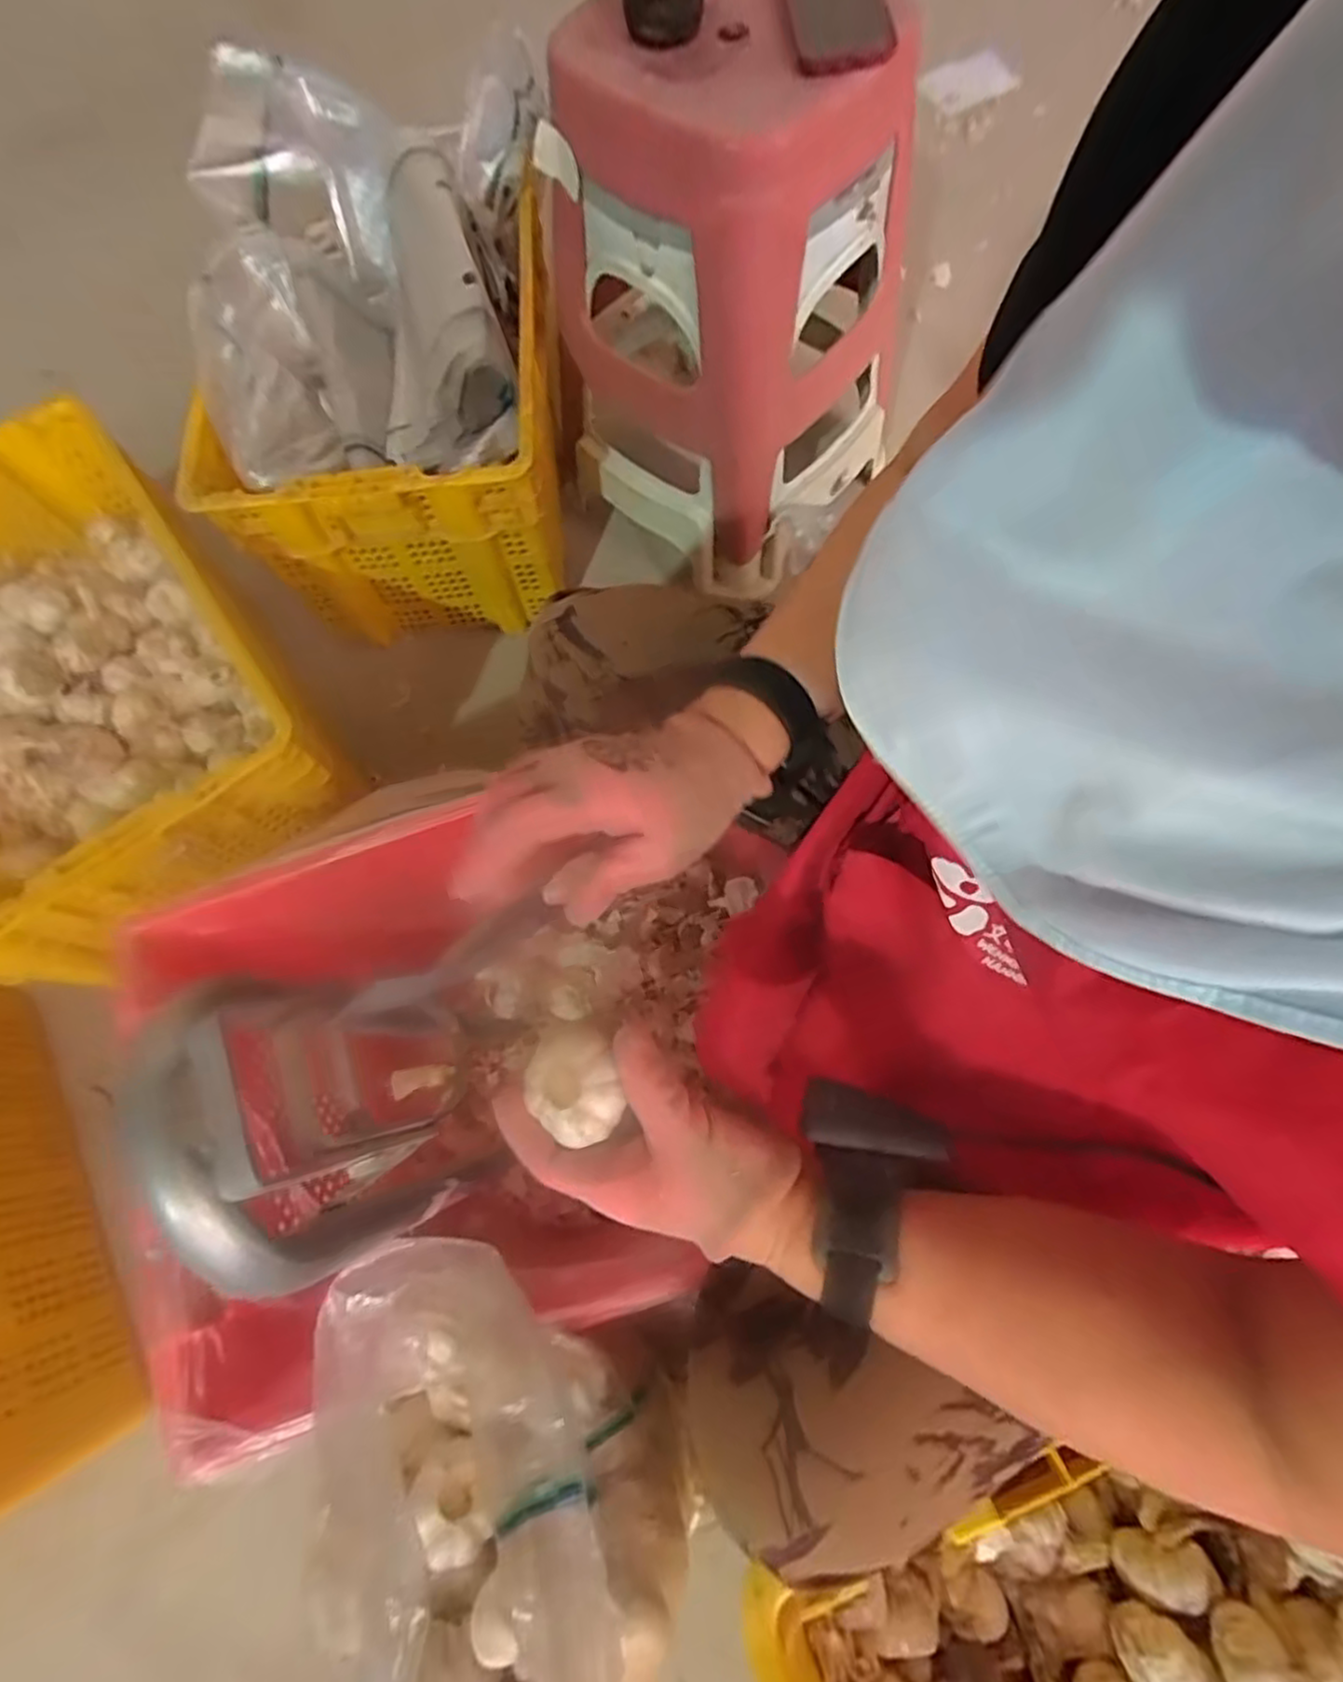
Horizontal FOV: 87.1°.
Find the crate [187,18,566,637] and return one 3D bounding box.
[{"bbox_3d":[-0.319,-0.547,0.845,0.358,0.355,0.452,-3,72,2],"label":"crate"}]

